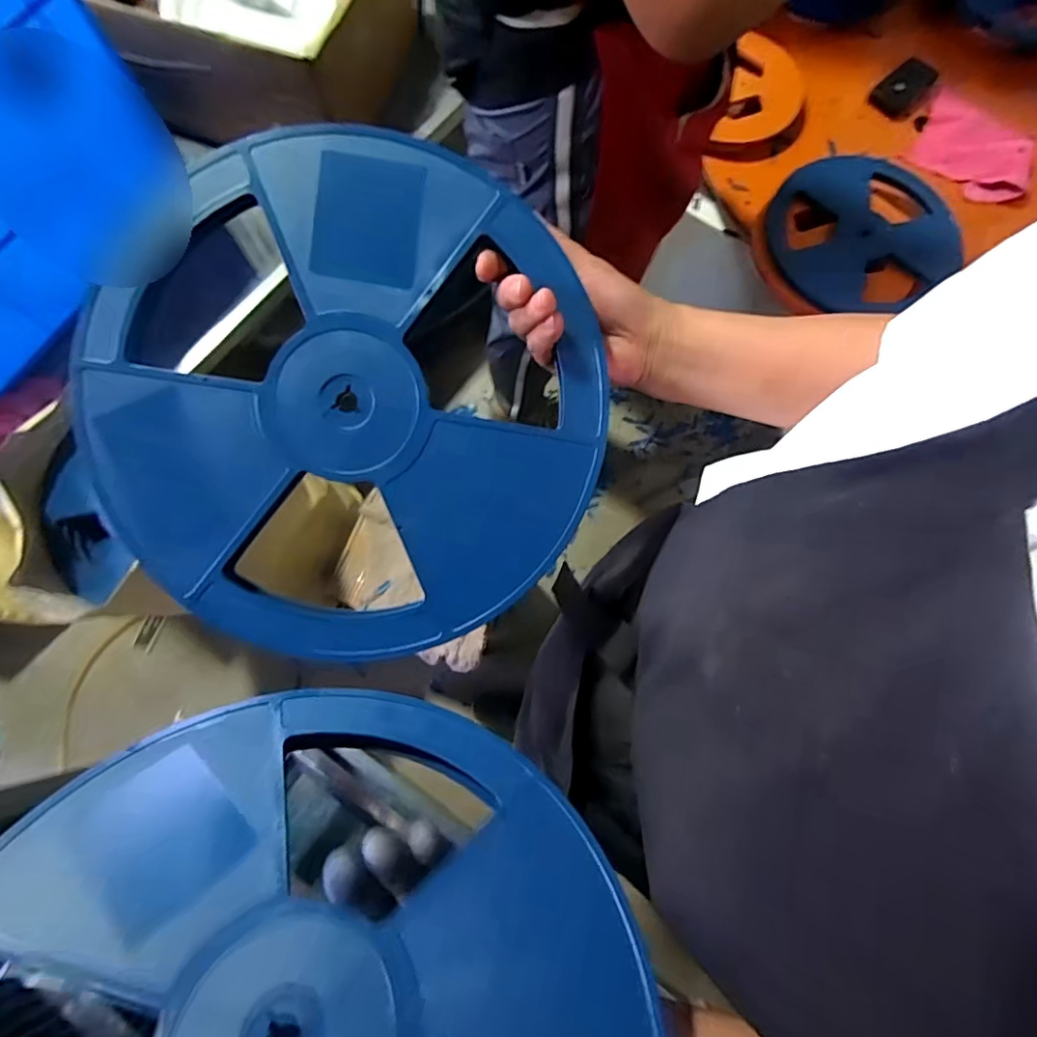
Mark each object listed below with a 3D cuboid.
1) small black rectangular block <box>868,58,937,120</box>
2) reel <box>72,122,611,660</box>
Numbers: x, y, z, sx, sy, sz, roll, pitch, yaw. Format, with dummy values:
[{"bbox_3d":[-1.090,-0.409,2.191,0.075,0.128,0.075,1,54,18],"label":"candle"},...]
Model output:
[{"bbox_3d":[0.719,-0.801,1.065,0.104,0.011,0.079,-45,82,14],"label":"small black rectangular block"},{"bbox_3d":[-0.103,-0.069,0.359,0.302,0.014,0.313,0,93,-4],"label":"reel"}]

